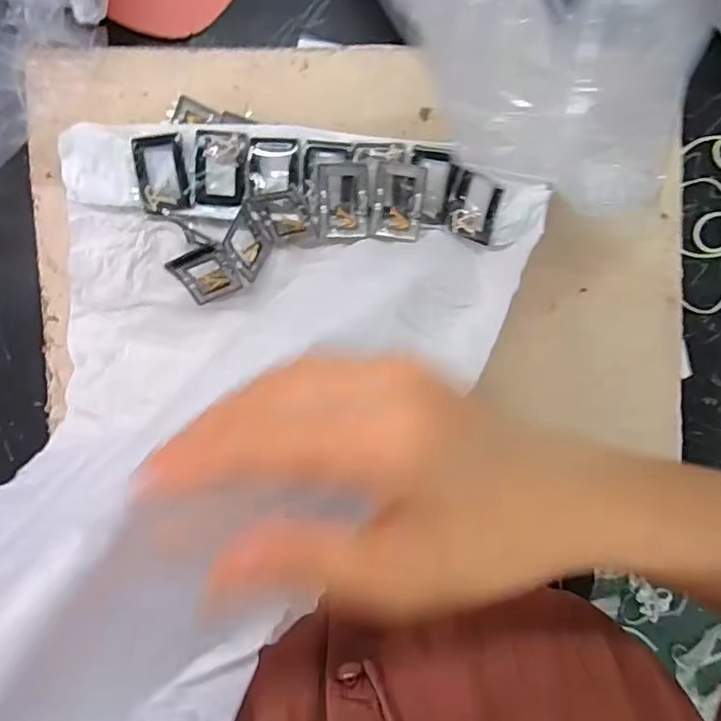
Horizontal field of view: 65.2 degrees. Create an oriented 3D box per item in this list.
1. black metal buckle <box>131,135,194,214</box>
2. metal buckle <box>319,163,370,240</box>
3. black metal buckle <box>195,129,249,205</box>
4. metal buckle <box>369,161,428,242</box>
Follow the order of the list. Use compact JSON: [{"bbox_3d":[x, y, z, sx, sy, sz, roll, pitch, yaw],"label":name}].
[{"bbox_3d":[-0.112,-0.106,0.319,0.028,0.004,0.043,-7,96,-3],"label":"black metal buckle"},{"bbox_3d":[-0.009,-0.092,0.323,0.028,0.006,0.041,-2,95,-4],"label":"metal buckle"},{"bbox_3d":[-0.079,-0.110,0.322,0.028,0.004,0.041,5,95,-5],"label":"black metal buckle"},{"bbox_3d":[0.022,-0.091,0.323,0.028,0.010,0.041,7,95,-5],"label":"metal buckle"}]

